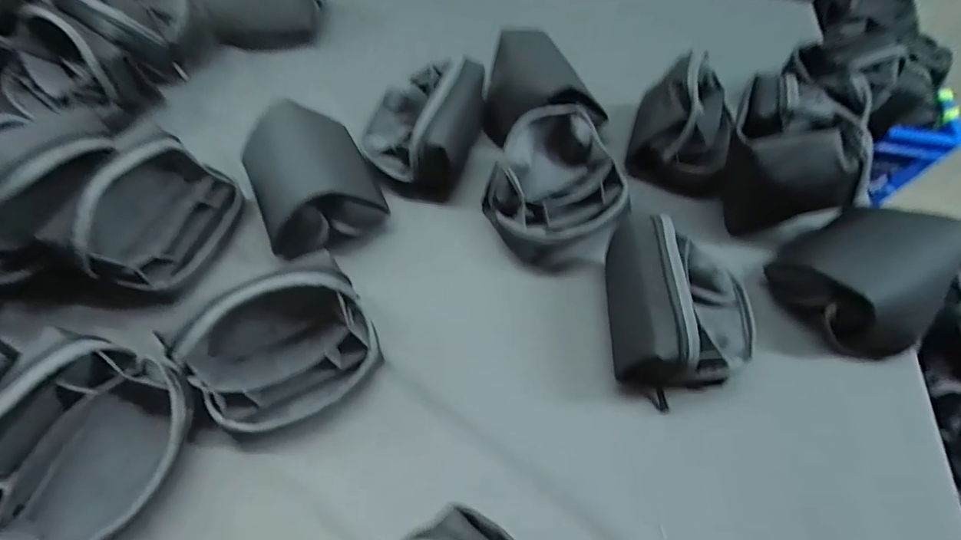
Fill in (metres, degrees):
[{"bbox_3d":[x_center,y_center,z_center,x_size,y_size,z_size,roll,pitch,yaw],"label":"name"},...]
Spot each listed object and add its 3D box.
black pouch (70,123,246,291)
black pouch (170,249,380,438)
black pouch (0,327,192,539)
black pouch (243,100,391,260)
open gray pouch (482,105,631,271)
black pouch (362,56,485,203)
[{"bbox_3d":[-0.358,-0.067,0.478,0.091,0.126,0.164,17,62,7],"label":"black pouch"},{"bbox_3d":[-0.187,0.068,0.416,0.163,0.110,0.120,-23,64,-14],"label":"black pouch"},{"bbox_3d":[-0.335,0.158,0.390,0.117,0.128,0.165,17,62,7],"label":"black pouch"},{"bbox_3d":[-0.198,-0.112,0.521,0.136,0.091,0.155,-24,64,-14],"label":"black pouch"},{"bbox_3d":[0.095,-0.098,0.545,0.157,0.117,0.172,16,62,7],"label":"open gray pouch"},{"bbox_3d":[-0.082,-0.195,0.585,0.139,0.120,0.156,12,61,5],"label":"black pouch"}]

